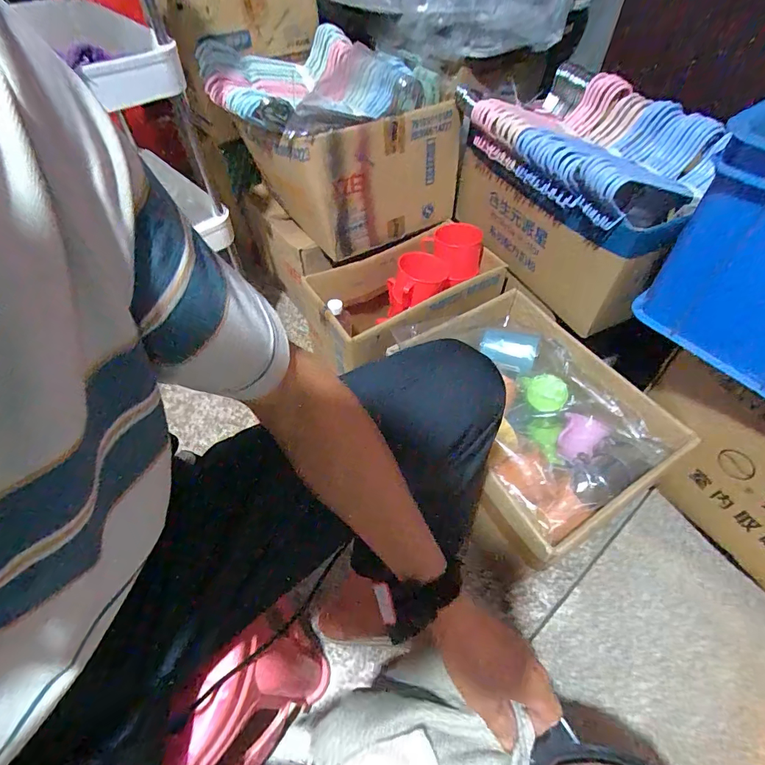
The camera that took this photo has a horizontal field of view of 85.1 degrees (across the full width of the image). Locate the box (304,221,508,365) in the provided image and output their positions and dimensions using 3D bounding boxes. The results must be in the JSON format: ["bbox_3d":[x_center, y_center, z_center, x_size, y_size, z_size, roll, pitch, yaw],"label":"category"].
[{"bbox_3d":[0.061,-0.183,0.886,0.393,0.155,0.268,-22,56,-16],"label":"box"}]

